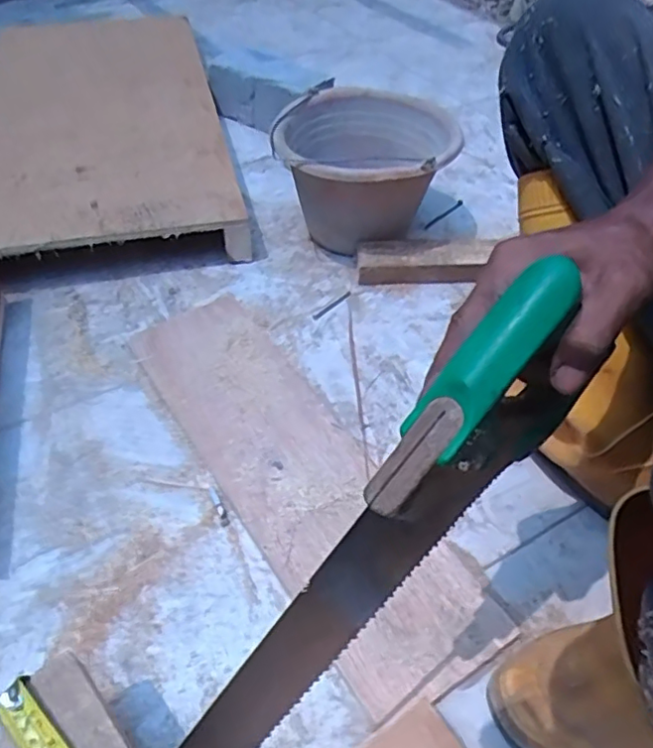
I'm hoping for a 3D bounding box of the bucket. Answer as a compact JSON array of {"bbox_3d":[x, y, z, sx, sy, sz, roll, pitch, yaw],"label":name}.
[{"bbox_3d":[0.058,-0.292,0.894,0.237,0.170,0.255,1,48,-1],"label":"bucket"}]

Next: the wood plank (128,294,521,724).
[{"bbox_3d":[-0.042,0.087,0.645,0.155,0.019,0.532,-26,53,-23],"label":"wood plank"}]

